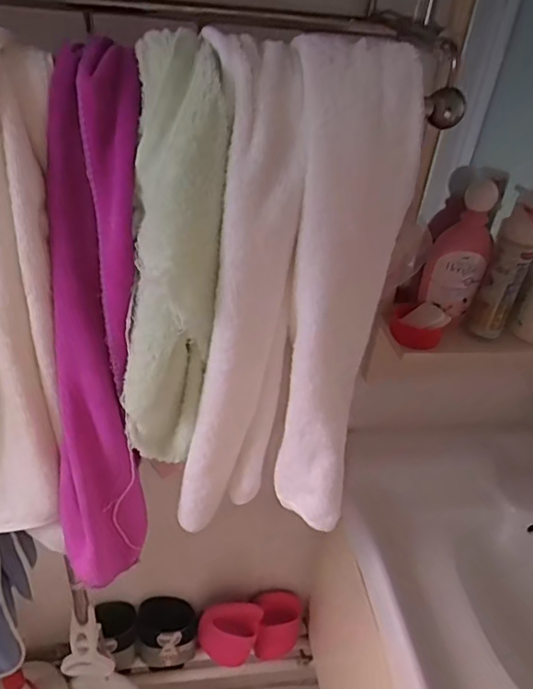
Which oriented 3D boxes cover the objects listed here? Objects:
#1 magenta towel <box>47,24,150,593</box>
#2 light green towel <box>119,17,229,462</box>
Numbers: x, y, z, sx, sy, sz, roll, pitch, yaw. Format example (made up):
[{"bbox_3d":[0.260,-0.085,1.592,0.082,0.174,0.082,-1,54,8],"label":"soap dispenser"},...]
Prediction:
[{"bbox_3d":[-0.138,0.012,0.431,0.085,0.429,0.105,-4,36,-14],"label":"magenta towel"},{"bbox_3d":[-0.071,-0.050,0.402,0.072,0.305,0.088,0,35,-10],"label":"light green towel"}]

